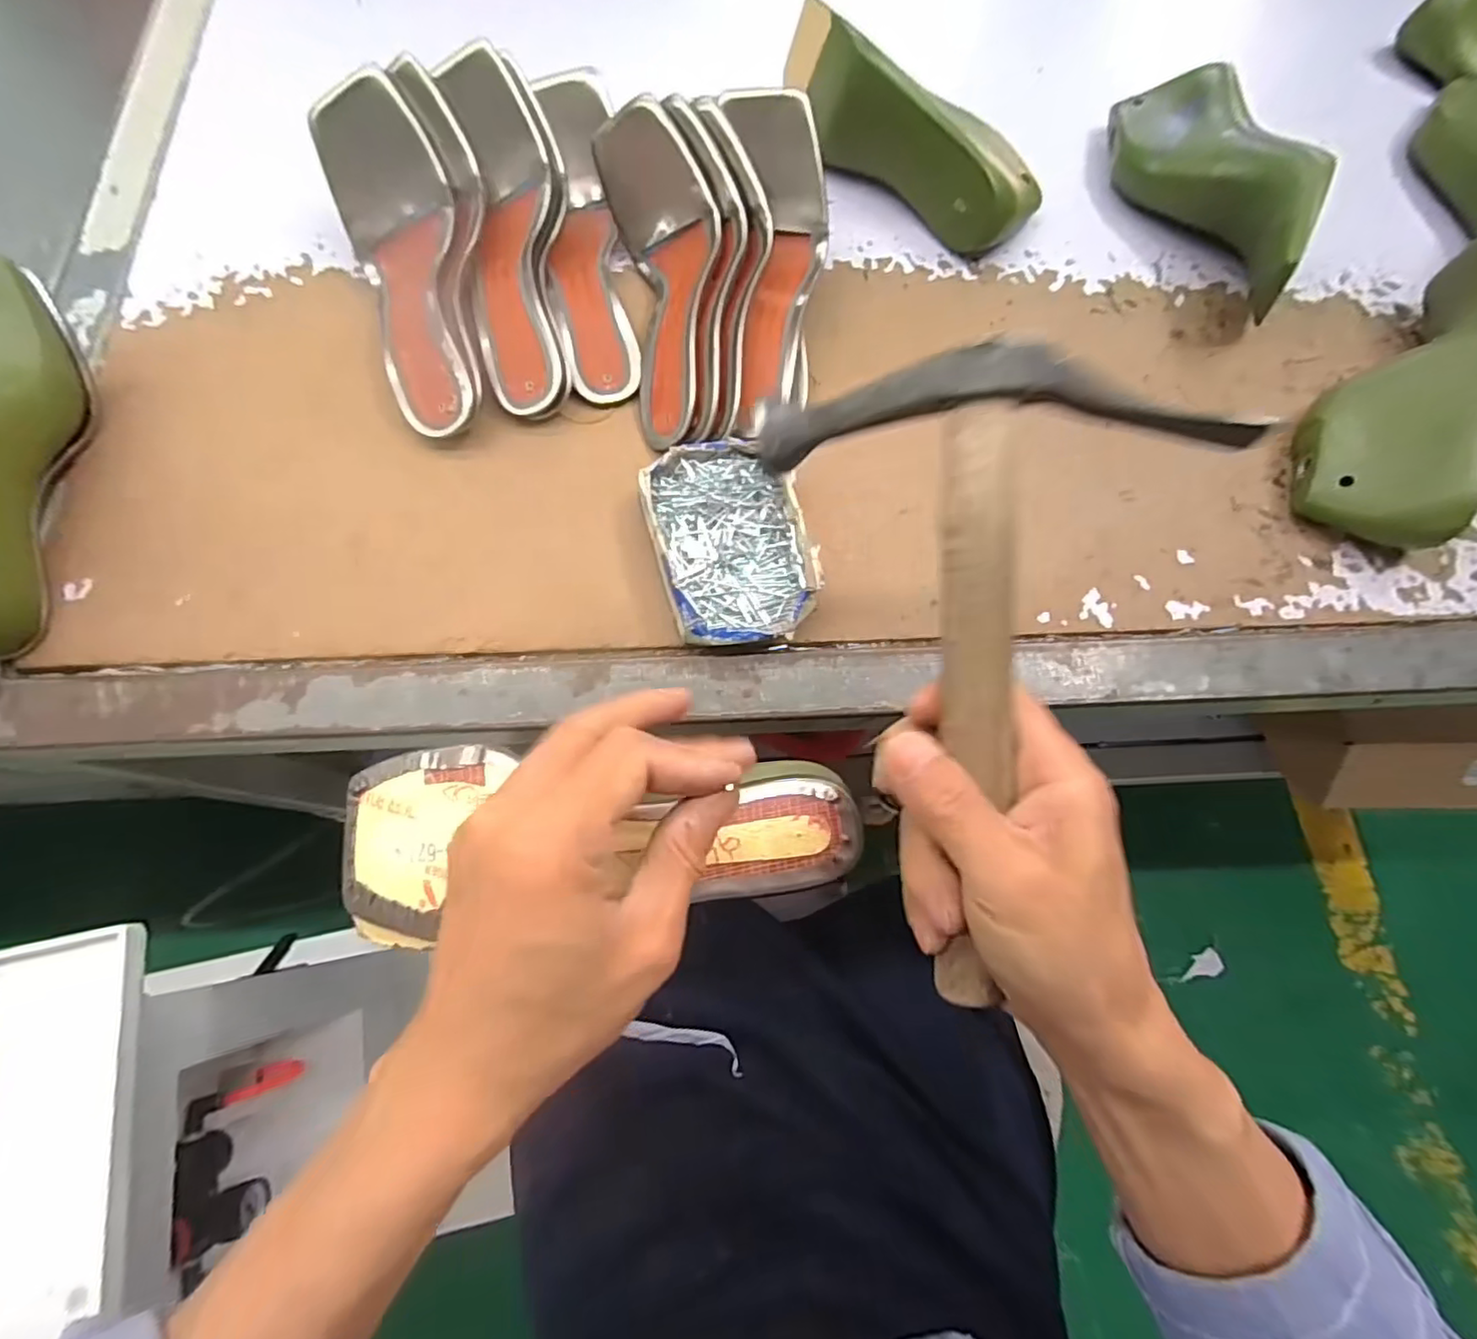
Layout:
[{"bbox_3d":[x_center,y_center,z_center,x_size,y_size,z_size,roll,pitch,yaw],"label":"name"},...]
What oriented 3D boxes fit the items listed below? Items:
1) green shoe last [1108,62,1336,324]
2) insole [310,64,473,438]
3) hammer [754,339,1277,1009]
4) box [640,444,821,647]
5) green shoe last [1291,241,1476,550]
[{"bbox_3d":[0.331,-0.344,0.454,0.072,0.074,0.217,-4,72,-3],"label":"green shoe last"},{"bbox_3d":[-0.209,-0.249,0.406,0.070,0.049,0.213,-14,87,-6],"label":"insole"},{"bbox_3d":[0.089,0.004,0.219,0.141,0.034,0.219,-5,91,-3],"label":"hammer"},{"bbox_3d":[-0.002,-0.074,0.370,0.087,0.024,0.125,-16,73,-6],"label":"box"},{"bbox_3d":[0.438,-0.172,0.392,0.213,0.065,0.099,-42,77,-13],"label":"green shoe last"}]

